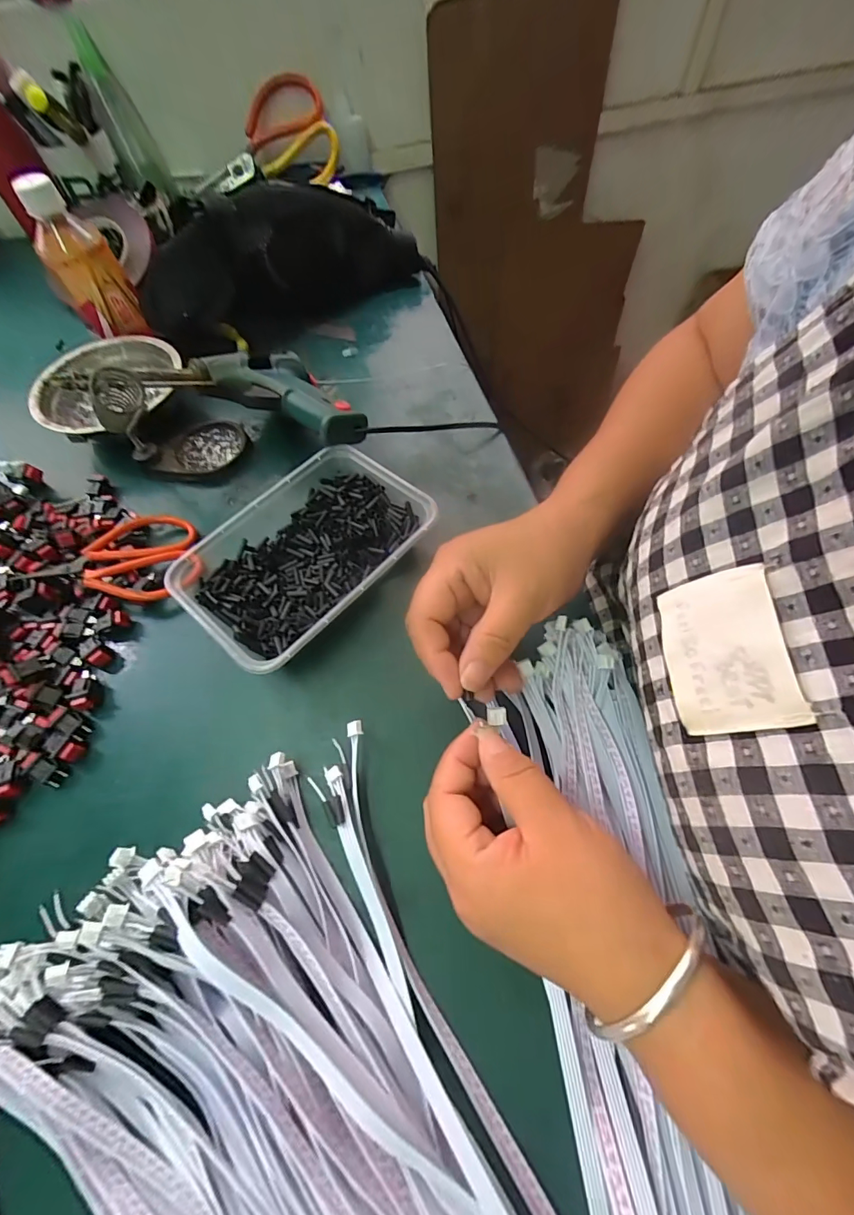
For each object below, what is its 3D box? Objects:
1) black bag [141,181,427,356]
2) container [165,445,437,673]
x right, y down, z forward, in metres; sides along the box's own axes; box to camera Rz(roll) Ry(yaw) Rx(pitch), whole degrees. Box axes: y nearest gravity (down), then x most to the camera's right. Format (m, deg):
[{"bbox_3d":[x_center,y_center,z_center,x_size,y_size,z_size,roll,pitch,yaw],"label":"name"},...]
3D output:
[{"bbox_3d":[-0.138,-0.343,0.445,0.274,0.110,0.044,-29,66,-17],"label":"black bag"},{"bbox_3d":[-0.083,-0.036,0.315,0.110,0.038,0.163,40,66,18],"label":"container"}]

